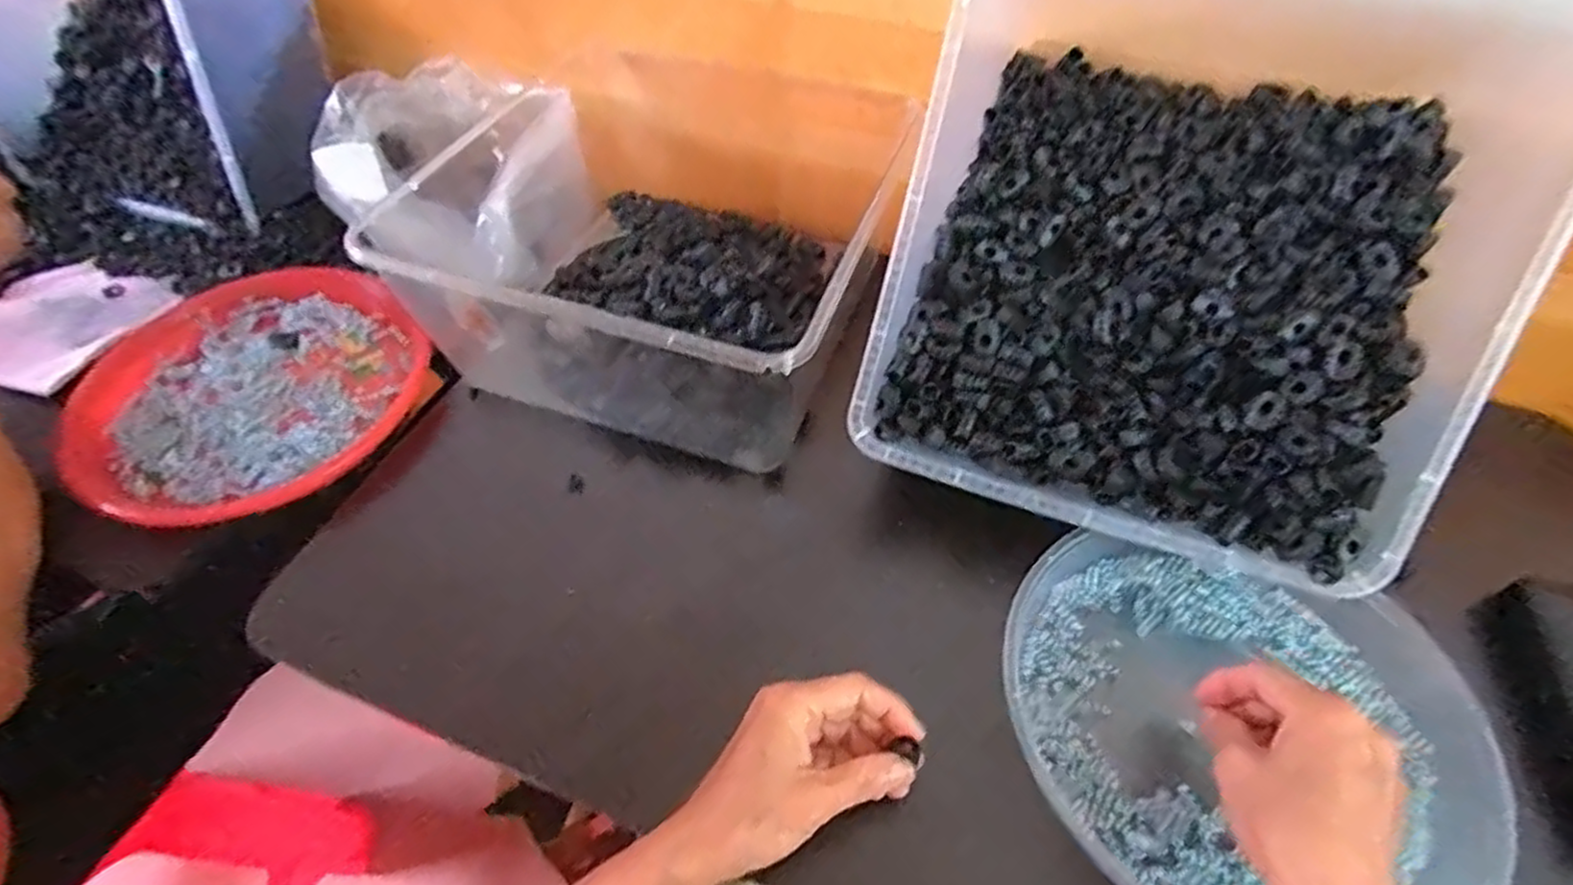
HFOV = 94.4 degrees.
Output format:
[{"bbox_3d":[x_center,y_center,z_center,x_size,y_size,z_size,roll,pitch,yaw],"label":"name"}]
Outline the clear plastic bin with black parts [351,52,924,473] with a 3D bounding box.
[{"bbox_3d":[-0.085,-0.155,0.553,0.291,0.134,0.294,14,54,11],"label":"clear plastic bin with black parts"}]

